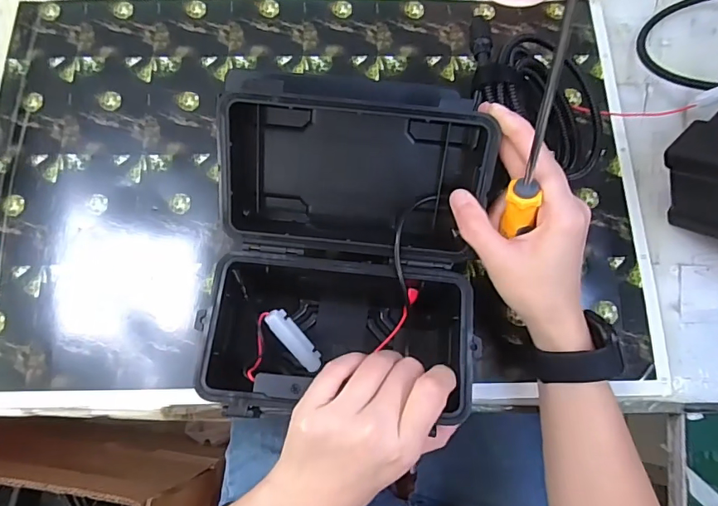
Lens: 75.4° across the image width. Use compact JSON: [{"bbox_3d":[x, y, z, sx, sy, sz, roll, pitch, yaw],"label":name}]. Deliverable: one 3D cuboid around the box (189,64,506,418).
[{"bbox_3d":[-0.007,0.009,0.330,0.169,0.132,0.193,5,72,0],"label":"box"}]

